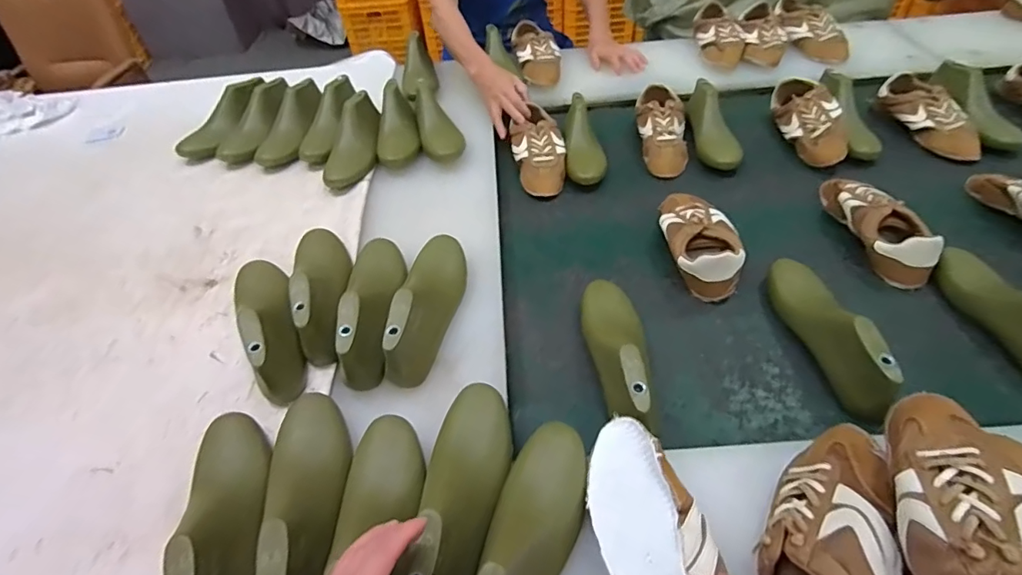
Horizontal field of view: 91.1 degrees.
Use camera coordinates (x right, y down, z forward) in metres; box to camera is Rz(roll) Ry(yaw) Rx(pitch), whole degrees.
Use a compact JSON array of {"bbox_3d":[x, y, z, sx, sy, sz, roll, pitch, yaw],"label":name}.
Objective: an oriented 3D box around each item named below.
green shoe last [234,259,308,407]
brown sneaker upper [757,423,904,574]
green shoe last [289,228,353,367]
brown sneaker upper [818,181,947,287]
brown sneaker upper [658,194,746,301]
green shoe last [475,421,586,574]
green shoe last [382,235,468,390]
[{"bbox_3d":[-0.333,0.032,0.682,0.074,0.086,0.241,-24,50,-17],"label":"green shoe last"},{"bbox_3d":[0.283,0.223,0.449,0.094,0.077,0.234,15,50,18],"label":"brown sneaker upper"},{"bbox_3d":[-0.270,-0.013,0.715,0.075,0.090,0.244,-16,48,-10],"label":"green shoe last"},{"bbox_3d":[0.580,-0.112,0.808,0.089,0.074,0.250,-11,48,-3],"label":"brown sneaker upper"},{"bbox_3d":[0.303,-0.088,0.816,0.105,0.075,0.235,0,47,5],"label":"brown sneaker upper"},{"bbox_3d":[0.016,0.237,0.468,0.082,0.088,0.253,12,49,16],"label":"green shoe last"},{"bbox_3d":[-0.113,0.010,0.686,0.088,0.088,0.247,-2,47,3],"label":"green shoe last"}]

